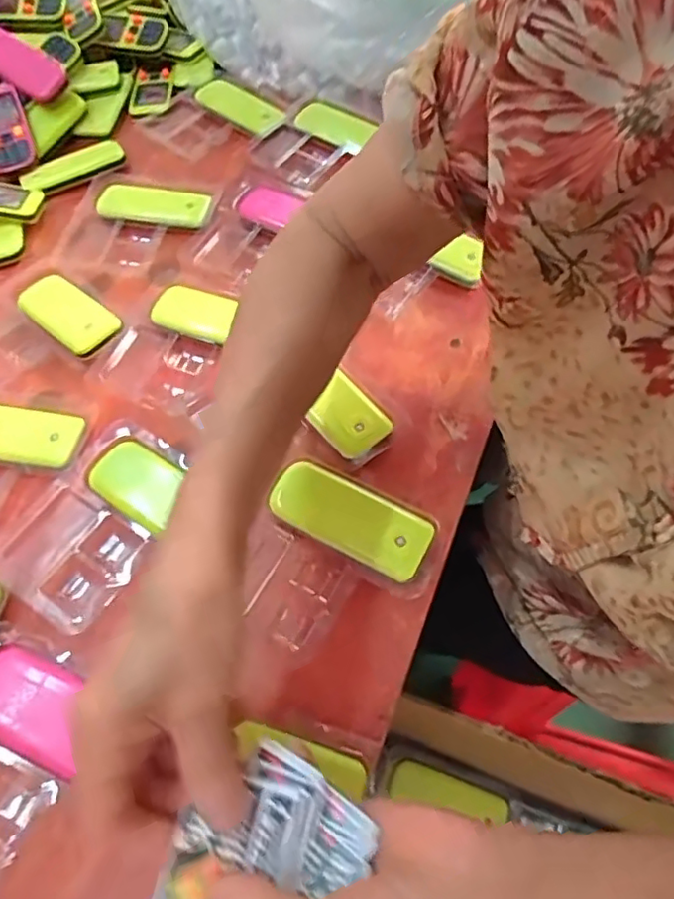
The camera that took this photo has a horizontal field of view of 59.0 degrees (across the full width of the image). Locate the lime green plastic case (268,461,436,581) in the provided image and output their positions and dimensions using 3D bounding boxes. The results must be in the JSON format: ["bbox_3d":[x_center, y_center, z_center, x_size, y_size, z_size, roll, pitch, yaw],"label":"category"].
[{"bbox_3d":[0.008,0.044,0.381,0.102,0.016,0.041,23,64,16],"label":"lime green plastic case"}]

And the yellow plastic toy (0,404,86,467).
[{"bbox_3d":[-0.237,-0.012,0.431,0.103,0.009,0.046,6,60,7],"label":"yellow plastic toy"}]

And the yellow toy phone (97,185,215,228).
[{"bbox_3d":[-0.171,-0.230,0.558,0.101,0.010,0.046,9,61,9],"label":"yellow toy phone"}]

